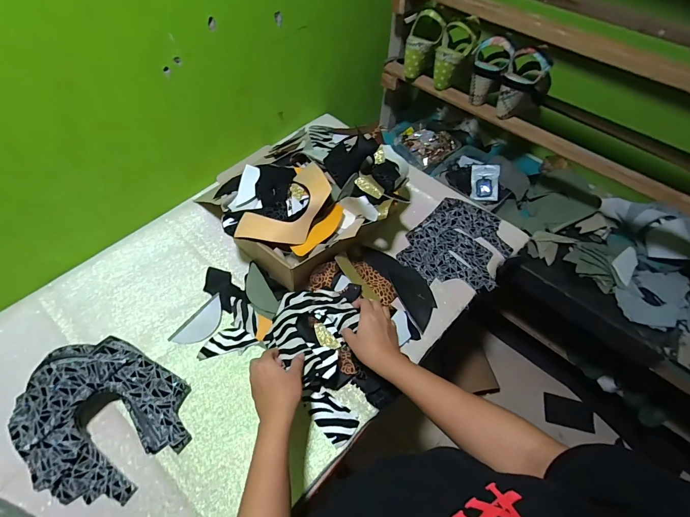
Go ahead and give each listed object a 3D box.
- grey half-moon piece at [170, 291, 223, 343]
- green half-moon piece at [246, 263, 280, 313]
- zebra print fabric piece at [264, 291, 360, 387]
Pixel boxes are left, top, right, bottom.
[{"bbox_3d":[-0.256,0.116,0.621,0.051,0.012,0.105,33,61,18],"label":"grey half-moon piece"},{"bbox_3d":[-0.161,0.060,0.646,0.045,0.007,0.104,-33,71,6],"label":"green half-moon piece"},{"bbox_3d":[-0.060,0.110,0.577,0.130,0.031,0.144,33,61,17],"label":"zebra print fabric piece"}]

